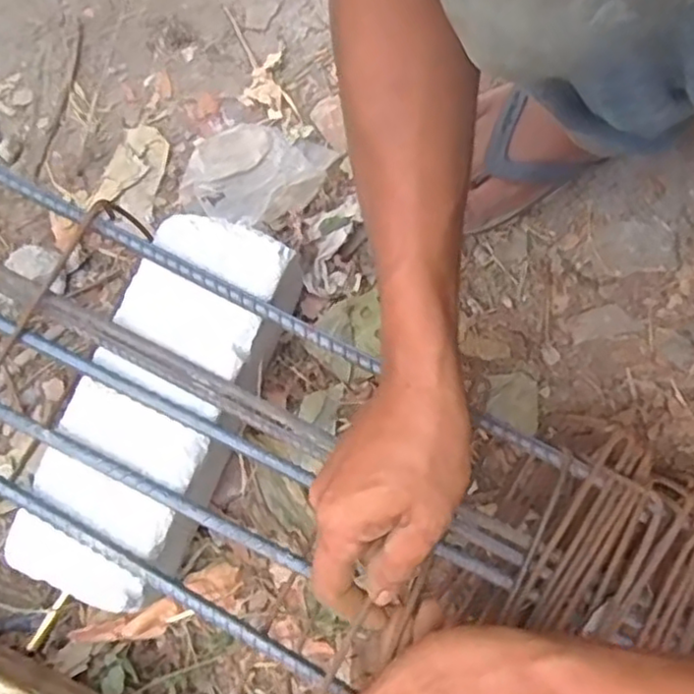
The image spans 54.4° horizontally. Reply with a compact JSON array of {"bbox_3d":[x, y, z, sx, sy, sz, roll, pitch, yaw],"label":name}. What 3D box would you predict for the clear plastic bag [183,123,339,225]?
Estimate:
[{"bbox_3d":[-0.080,-0.155,0.581,0.108,0.018,0.104,-37,61,-9],"label":"clear plastic bag"}]

